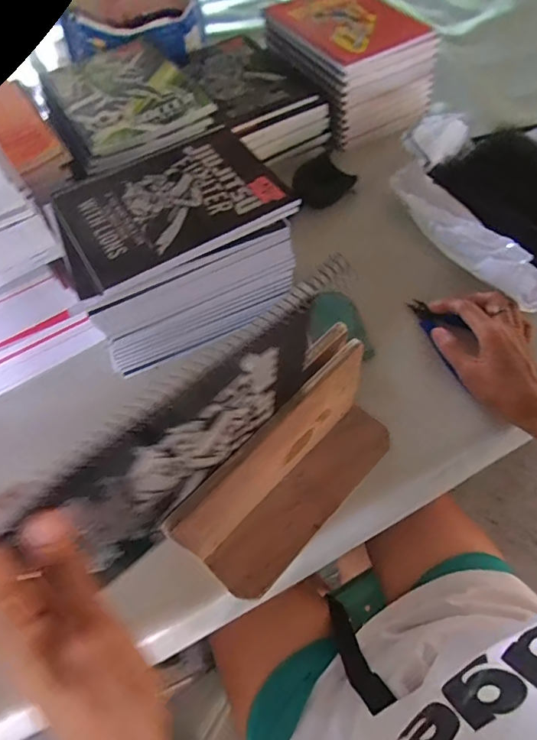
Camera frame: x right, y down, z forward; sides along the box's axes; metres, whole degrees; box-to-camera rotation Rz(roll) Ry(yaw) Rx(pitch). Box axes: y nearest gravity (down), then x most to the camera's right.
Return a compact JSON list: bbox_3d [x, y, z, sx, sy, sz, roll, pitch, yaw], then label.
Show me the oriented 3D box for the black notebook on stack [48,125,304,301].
[{"bbox_3d":[-0.098,-0.162,0.447,0.212,0.014,0.140,-27,62,-12],"label":"black notebook on stack"}]

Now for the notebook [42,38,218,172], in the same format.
[{"bbox_3d":[-0.191,-0.346,0.584,0.162,0.025,0.221,-32,65,-10],"label":"notebook"}]

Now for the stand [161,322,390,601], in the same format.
[{"bbox_3d":[0.021,0.076,0.366,0.079,0.109,0.192,36,67,21],"label":"stand"}]

